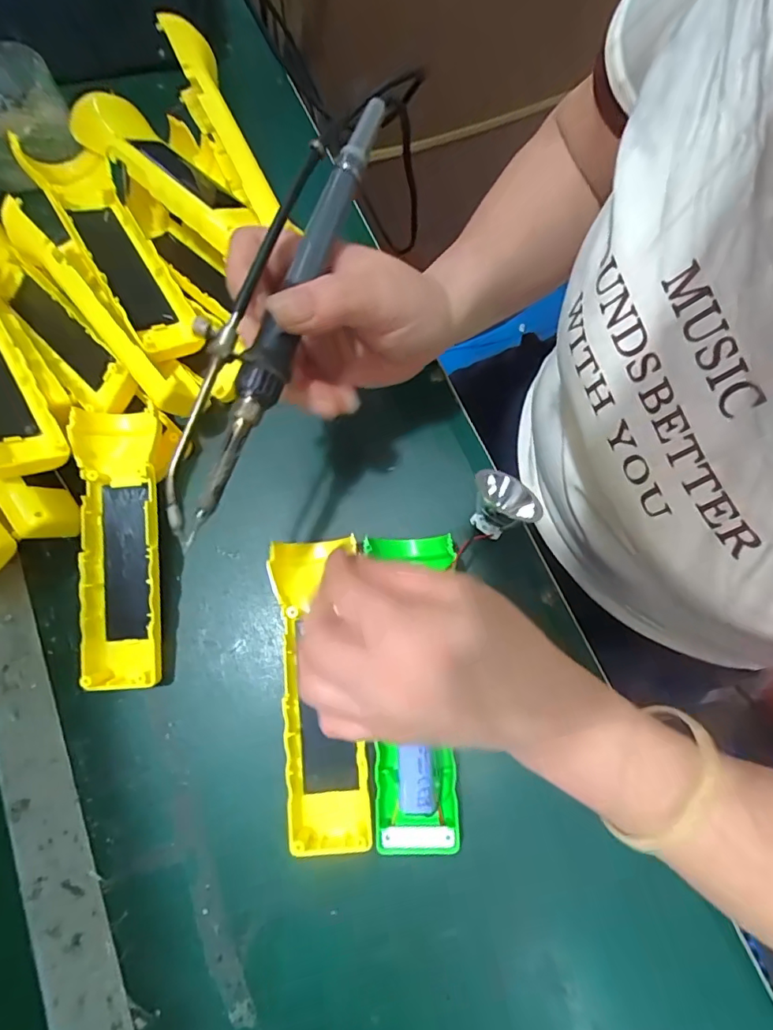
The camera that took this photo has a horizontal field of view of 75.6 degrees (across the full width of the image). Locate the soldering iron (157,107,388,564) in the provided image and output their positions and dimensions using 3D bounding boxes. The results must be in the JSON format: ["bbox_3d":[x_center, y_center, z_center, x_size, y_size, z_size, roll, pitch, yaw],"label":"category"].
[{"bbox_3d":[-0.050,-0.091,0.212,0.032,0.017,0.207,22,85,7],"label":"soldering iron"}]

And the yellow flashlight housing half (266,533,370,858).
[{"bbox_3d":[-0.036,0.095,0.280,0.049,0.022,0.165,-10,77,-1],"label":"yellow flashlight housing half"}]

